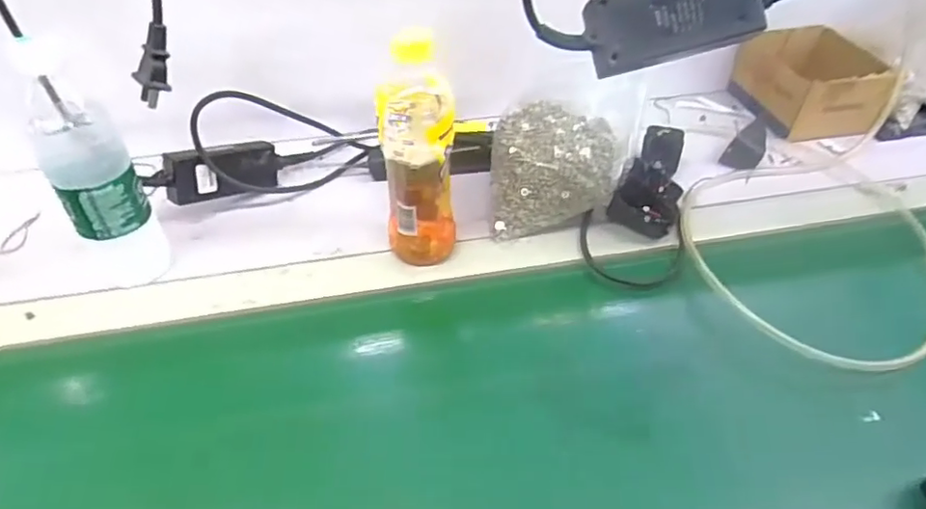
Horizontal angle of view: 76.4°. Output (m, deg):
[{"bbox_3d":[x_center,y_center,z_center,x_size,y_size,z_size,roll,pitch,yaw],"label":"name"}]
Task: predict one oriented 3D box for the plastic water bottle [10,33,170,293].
[{"bbox_3d":[-0.323,-0.057,0.515,0.077,0.200,0.083,-29,53,-26],"label":"plastic water bottle"}]

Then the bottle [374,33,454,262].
[{"bbox_3d":[-0.041,-0.072,0.530,0.068,0.200,0.062,-2,49,-2],"label":"bottle"}]

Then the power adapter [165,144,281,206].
[{"bbox_3d":[-0.258,-0.092,0.638,0.117,0.048,0.032,-22,48,-41],"label":"power adapter"}]

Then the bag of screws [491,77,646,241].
[{"bbox_3d":[0.102,-0.093,0.607,0.145,0.122,0.114,5,50,5],"label":"bag of screws"}]

